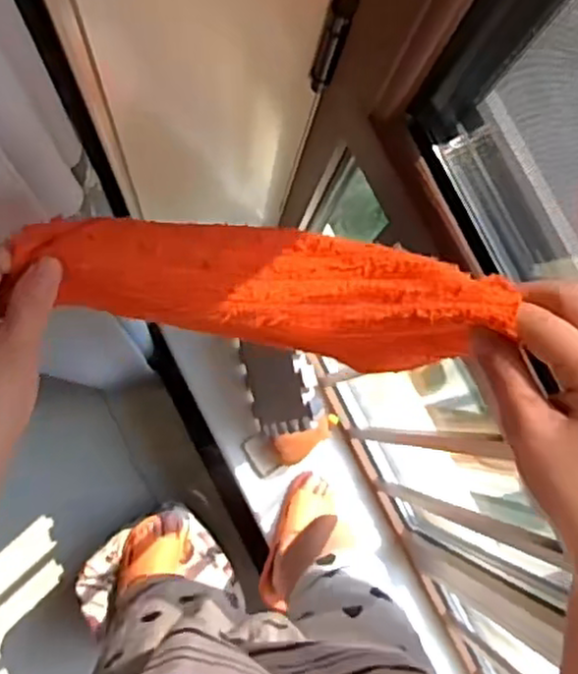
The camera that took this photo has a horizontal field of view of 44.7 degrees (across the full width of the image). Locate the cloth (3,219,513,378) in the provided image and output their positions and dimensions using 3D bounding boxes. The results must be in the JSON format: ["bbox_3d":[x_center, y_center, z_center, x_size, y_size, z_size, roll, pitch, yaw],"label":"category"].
[{"bbox_3d":[-0.014,-0.029,0.368,0.245,0.044,0.067,9,82,7],"label":"cloth"}]

